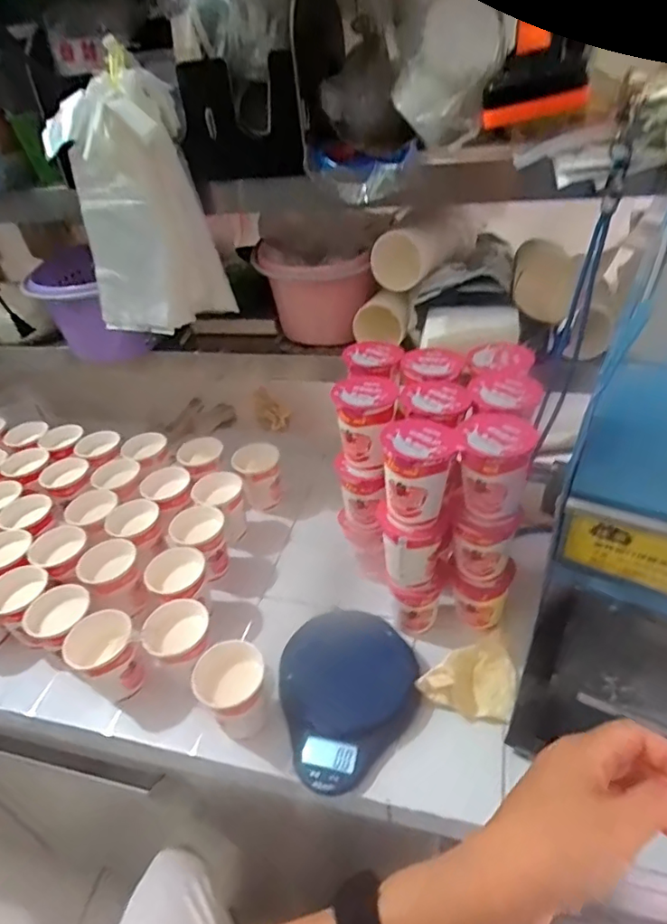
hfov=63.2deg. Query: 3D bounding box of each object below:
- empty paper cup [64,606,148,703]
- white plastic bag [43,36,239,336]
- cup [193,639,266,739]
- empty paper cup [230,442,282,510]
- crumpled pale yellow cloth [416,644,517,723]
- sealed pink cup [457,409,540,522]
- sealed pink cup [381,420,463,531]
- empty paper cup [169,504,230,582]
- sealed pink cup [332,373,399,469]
[{"bbox_3d":[-0.237,0.204,0.570,0.063,0.070,0.062,-4,38,3],"label":"empty paper cup"},{"bbox_3d":[-0.219,-0.289,0.627,0.153,0.262,0.103,-16,39,-13],"label":"white plastic bag"},{"bbox_3d":[-0.095,0.223,0.527,0.063,0.077,0.067,-4,38,3],"label":"cup"},{"bbox_3d":[-0.107,0.031,0.805,0.067,0.091,0.072,-13,38,-9],"label":"empty paper cup"},{"bbox_3d":[0.148,0.223,0.548,0.105,0.033,0.074,-23,41,-21],"label":"crumpled pale yellow cloth"},{"bbox_3d":[0.151,0.003,0.502,0.068,0.081,0.072,8,40,18],"label":"sealed pink cup"},{"bbox_3d":[0.081,0.007,0.513,0.066,0.085,0.074,0,38,7],"label":"sealed pink cup"},{"bbox_3d":[-0.169,0.104,0.692,0.068,0.071,0.065,-4,38,3],"label":"empty paper cup"},{"bbox_3d":[0.037,-0.045,0.584,0.065,0.081,0.078,2,38,10],"label":"sealed pink cup"}]

